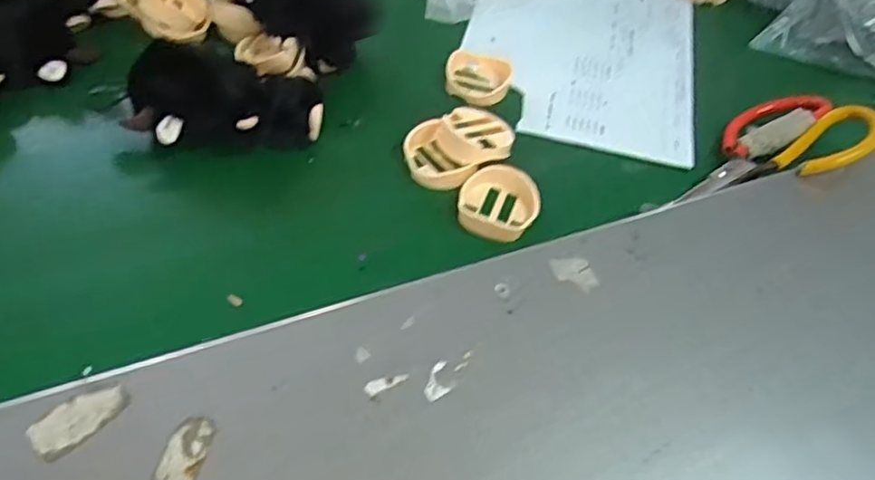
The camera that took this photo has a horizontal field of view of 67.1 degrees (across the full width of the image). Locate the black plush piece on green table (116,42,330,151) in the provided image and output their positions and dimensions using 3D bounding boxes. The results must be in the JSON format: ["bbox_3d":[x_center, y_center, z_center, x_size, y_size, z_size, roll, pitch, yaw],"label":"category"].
[{"bbox_3d":[-0.157,-0.107,0.479,0.141,0.053,0.073,0,53,-6],"label":"black plush piece on green table"}]

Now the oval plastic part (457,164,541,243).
[{"bbox_3d":[0.044,-0.028,0.480,0.056,0.022,0.053,17,53,7],"label":"oval plastic part"}]

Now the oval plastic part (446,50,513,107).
[{"bbox_3d":[0.035,-0.140,0.565,0.054,0.016,0.050,14,53,5],"label":"oval plastic part"}]

